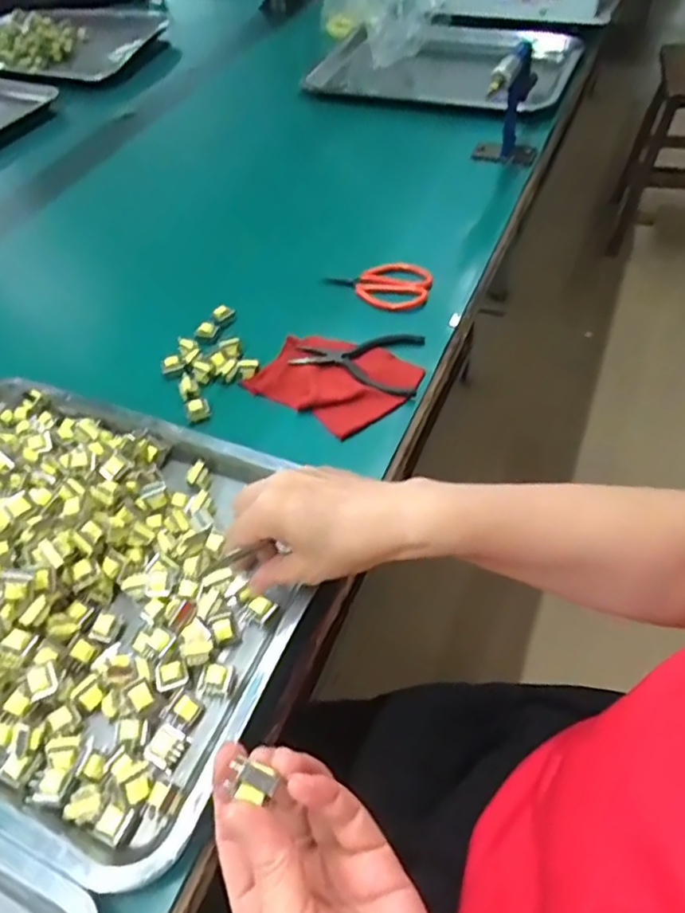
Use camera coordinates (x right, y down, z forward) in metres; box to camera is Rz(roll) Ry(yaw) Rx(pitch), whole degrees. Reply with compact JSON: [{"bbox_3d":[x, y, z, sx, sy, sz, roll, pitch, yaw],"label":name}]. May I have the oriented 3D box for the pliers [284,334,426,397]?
[{"bbox_3d":[0.018,-0.093,0.592,0.122,0.016,0.080,14,52,15],"label":"pliers"}]

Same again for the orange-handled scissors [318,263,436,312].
[{"bbox_3d":[0.036,-0.179,0.663,0.113,0.019,0.059,3,52,7],"label":"orange-handled scissors"}]

